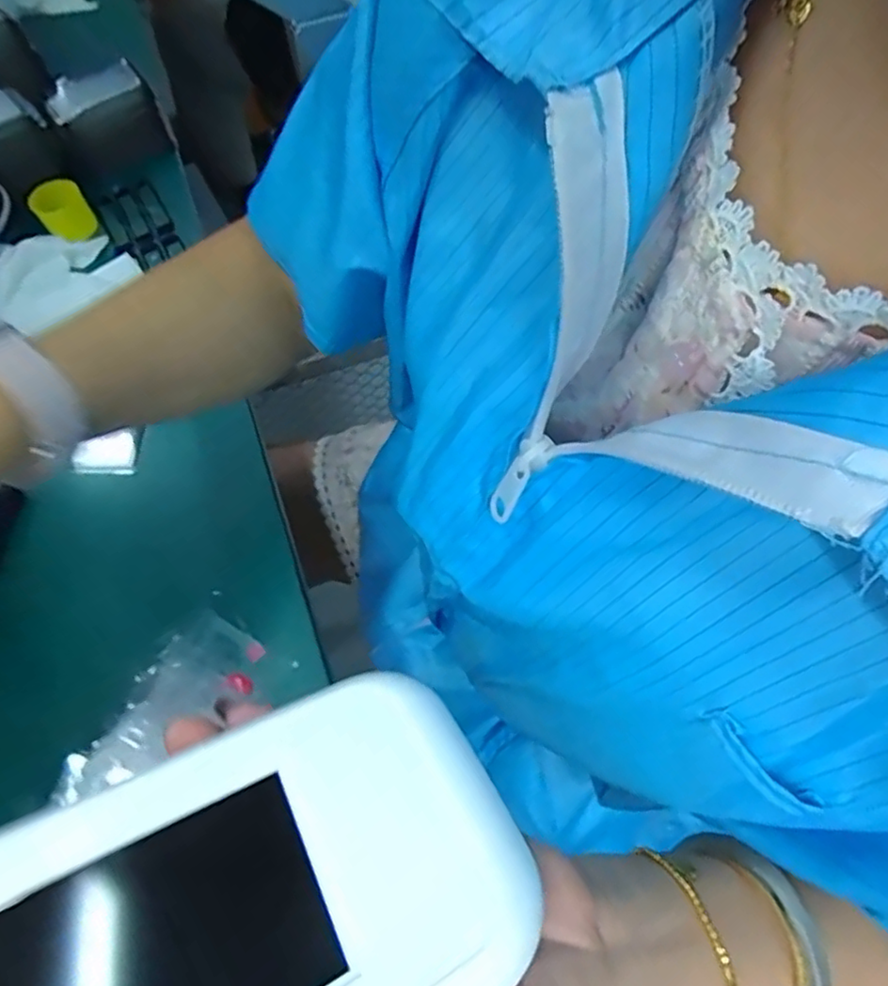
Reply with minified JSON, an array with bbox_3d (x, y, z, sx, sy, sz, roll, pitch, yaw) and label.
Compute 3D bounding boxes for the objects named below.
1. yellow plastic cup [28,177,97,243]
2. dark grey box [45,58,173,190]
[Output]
[{"bbox_3d":[-0.319,-0.236,0.517,0.040,0.033,0.037,-31,66,-14],"label":"yellow plastic cup"},{"bbox_3d":[-0.298,-0.326,0.545,0.043,0.066,0.098,30,67,16],"label":"dark grey box"}]

